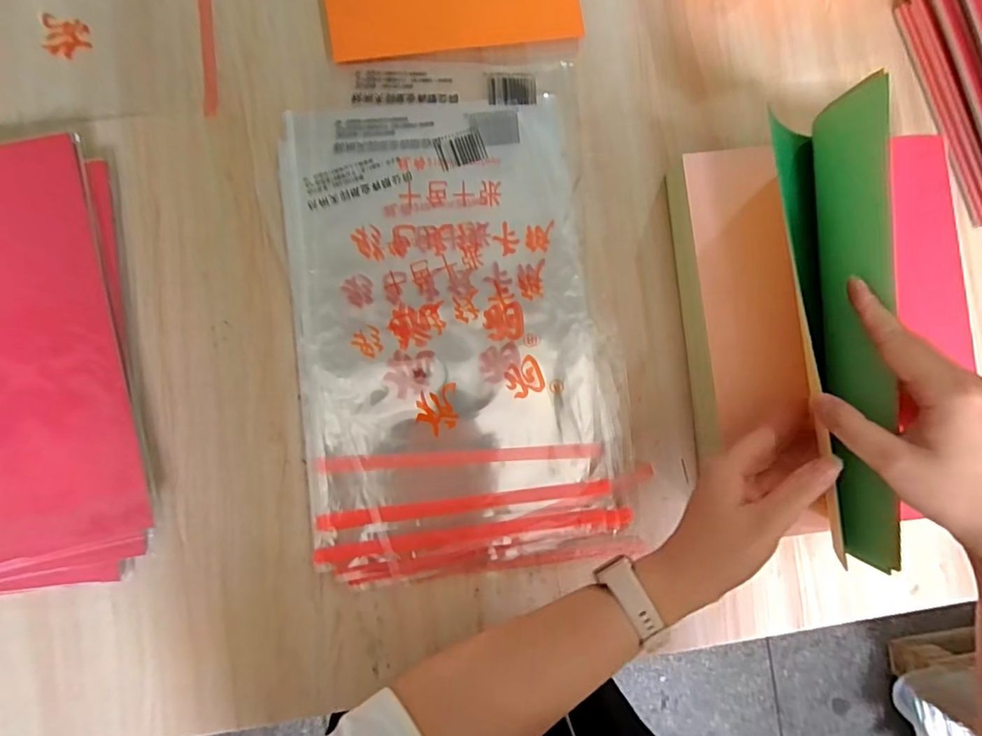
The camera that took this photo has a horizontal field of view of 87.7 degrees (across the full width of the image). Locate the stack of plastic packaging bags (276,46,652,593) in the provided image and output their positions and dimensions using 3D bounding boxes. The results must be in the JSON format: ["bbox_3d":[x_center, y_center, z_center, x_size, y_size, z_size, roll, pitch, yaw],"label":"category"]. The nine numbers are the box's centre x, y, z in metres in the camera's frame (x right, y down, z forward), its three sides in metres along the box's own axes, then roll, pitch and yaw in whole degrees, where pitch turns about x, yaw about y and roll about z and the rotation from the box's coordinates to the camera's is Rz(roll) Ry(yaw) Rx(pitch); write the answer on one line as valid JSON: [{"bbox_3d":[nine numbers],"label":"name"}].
[{"bbox_3d":[-0.029,-0.042,0.414,0.246,0.011,0.409,-6,86,-4],"label":"stack of plastic packaging bags"}]

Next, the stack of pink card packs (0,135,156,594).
[{"bbox_3d":[-0.393,0.002,0.381,0.240,0.037,0.336,-9,86,-4],"label":"stack of pink card packs"}]

